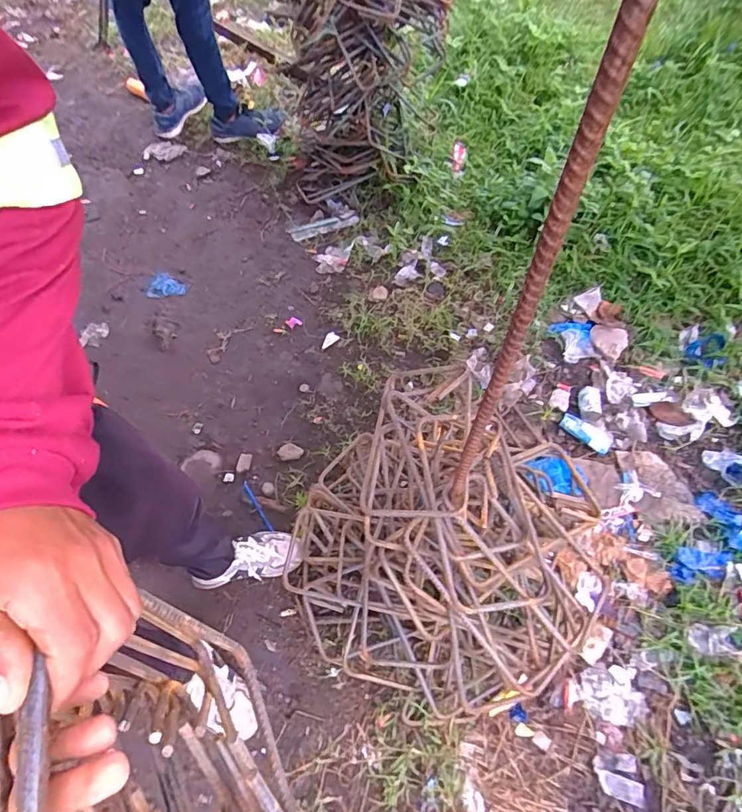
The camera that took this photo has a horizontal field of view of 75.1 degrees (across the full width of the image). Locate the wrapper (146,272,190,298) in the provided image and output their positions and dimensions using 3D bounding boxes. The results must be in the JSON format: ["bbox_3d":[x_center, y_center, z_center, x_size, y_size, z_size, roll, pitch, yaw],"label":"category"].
[{"bbox_3d":[-0.705,-0.410,1.671,0.134,0.016,0.100,18,60,11],"label":"wrapper"}]

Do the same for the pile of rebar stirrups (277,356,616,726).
[{"bbox_3d":[0.105,0.268,0.958,0.540,0.468,0.497,0,59,0],"label":"pile of rebar stirrups"}]

